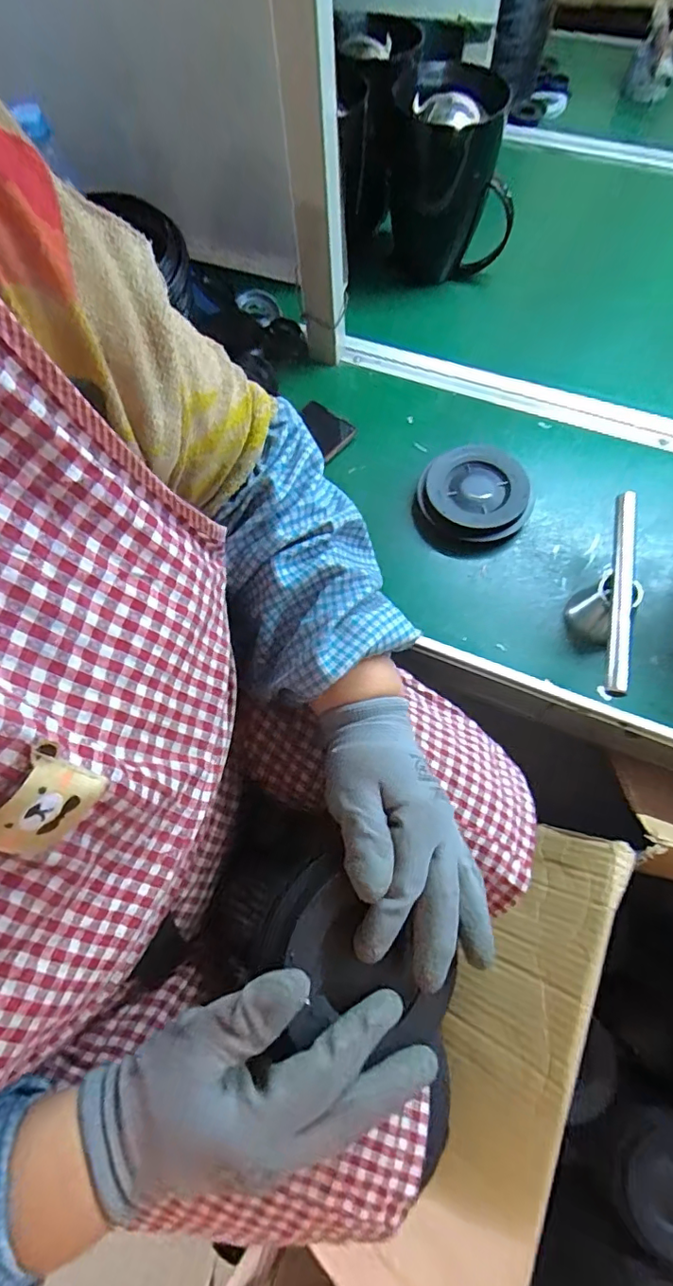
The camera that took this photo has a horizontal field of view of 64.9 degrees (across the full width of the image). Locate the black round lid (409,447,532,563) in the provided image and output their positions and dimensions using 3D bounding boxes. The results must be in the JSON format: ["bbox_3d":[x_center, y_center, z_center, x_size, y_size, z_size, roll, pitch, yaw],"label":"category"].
[{"bbox_3d":[0.145,-0.152,0.567,0.113,0.028,0.123,-1,66,2],"label":"black round lid"}]

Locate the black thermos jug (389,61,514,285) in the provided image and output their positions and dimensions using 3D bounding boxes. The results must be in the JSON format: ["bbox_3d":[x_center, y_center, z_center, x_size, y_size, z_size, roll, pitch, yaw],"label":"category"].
[{"bbox_3d":[0.138,-0.546,0.633,0.152,0.186,0.092,11,67,7],"label":"black thermos jug"}]

